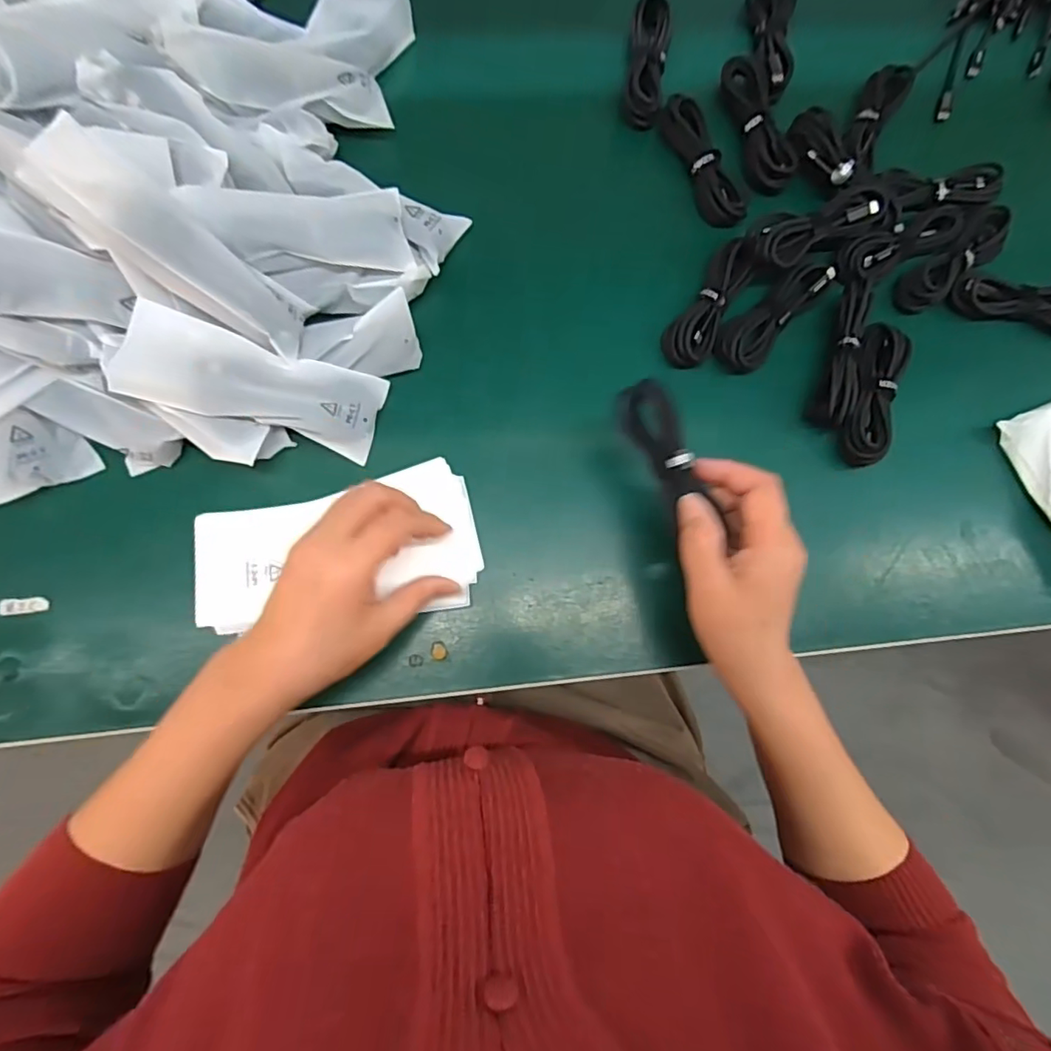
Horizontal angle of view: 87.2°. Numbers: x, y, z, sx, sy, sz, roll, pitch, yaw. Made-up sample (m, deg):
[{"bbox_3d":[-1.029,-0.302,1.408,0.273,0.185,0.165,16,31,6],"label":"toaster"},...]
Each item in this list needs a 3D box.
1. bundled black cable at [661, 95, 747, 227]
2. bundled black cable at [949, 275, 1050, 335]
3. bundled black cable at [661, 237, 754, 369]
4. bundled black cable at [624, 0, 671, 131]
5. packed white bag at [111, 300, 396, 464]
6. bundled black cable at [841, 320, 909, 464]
[{"bbox_3d":[0.140,-0.285,0.436,0.026,0.022,0.107,-21,83,-7],"label":"bundled black cable"},{"bbox_3d":[0.386,-0.172,0.425,0.111,0.023,0.033,5,80,-3],"label":"bundled black cable"},{"bbox_3d":[0.137,-0.165,0.416,0.035,0.029,0.101,30,80,1],"label":"bundled black cable"},{"bbox_3d":[0.098,-0.373,0.447,0.031,0.032,0.096,9,80,-3],"label":"bundled black cable"},{"bbox_3d":[-0.173,-0.092,0.359,0.154,0.016,0.058,14,81,-20],"label":"packed white bag"},{"bbox_3d":[0.256,-0.098,0.405,0.033,0.016,0.105,19,80,-1],"label":"bundled black cable"}]

